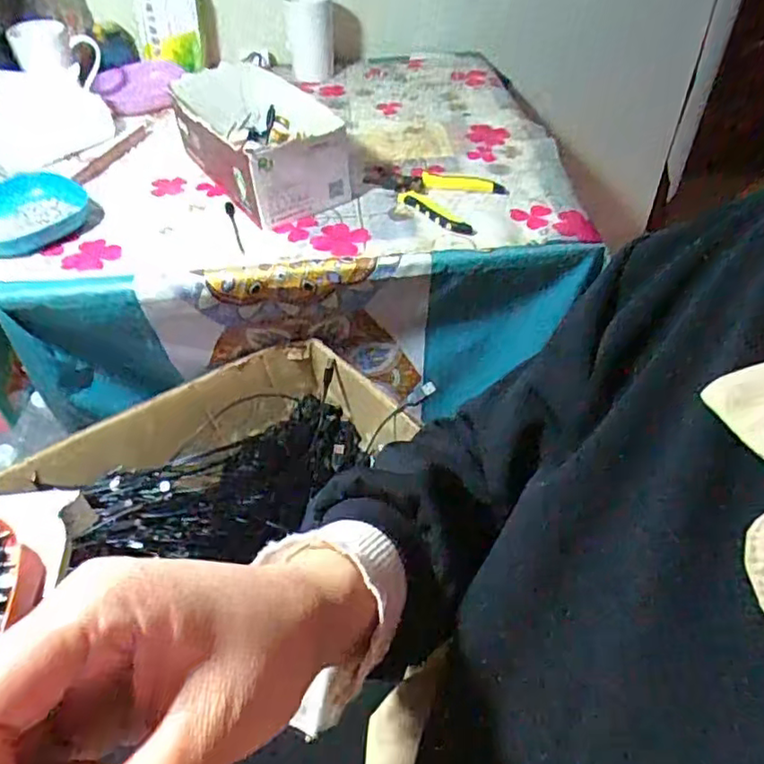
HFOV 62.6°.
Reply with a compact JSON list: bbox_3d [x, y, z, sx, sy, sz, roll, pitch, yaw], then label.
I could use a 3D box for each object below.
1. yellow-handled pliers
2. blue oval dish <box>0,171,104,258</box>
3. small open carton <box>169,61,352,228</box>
[{"bbox_3d":[0.060,-0.240,0.778,0.166,0.017,0.122,23,51,22],"label":"yellow-handled pliers"},{"bbox_3d":[-0.418,-0.200,0.739,0.149,0.034,0.112,-29,52,-24],"label":"blue oval dish"},{"bbox_3d":[-0.153,-0.310,0.807,0.154,0.104,0.272,-27,51,-23],"label":"small open carton"}]

